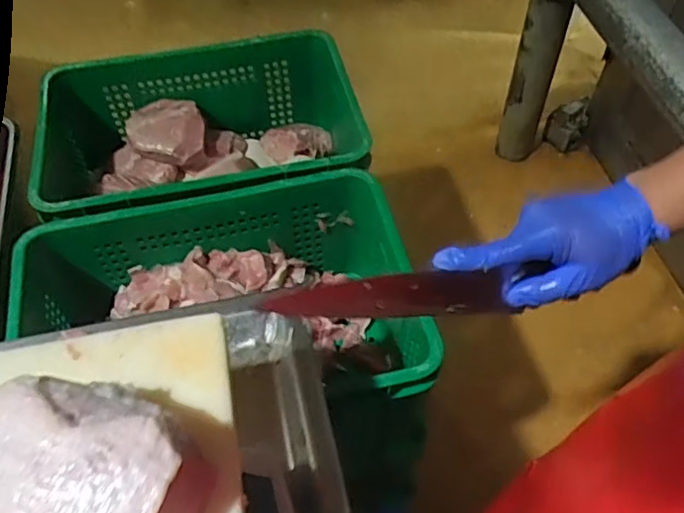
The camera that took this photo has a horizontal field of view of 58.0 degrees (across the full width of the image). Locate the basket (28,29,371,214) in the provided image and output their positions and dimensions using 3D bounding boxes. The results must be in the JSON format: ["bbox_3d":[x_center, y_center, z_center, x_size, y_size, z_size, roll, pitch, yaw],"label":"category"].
[{"bbox_3d":[-0.254,-0.177,1.082,0.556,0.206,0.360,-9,53,-6],"label":"basket"}]

